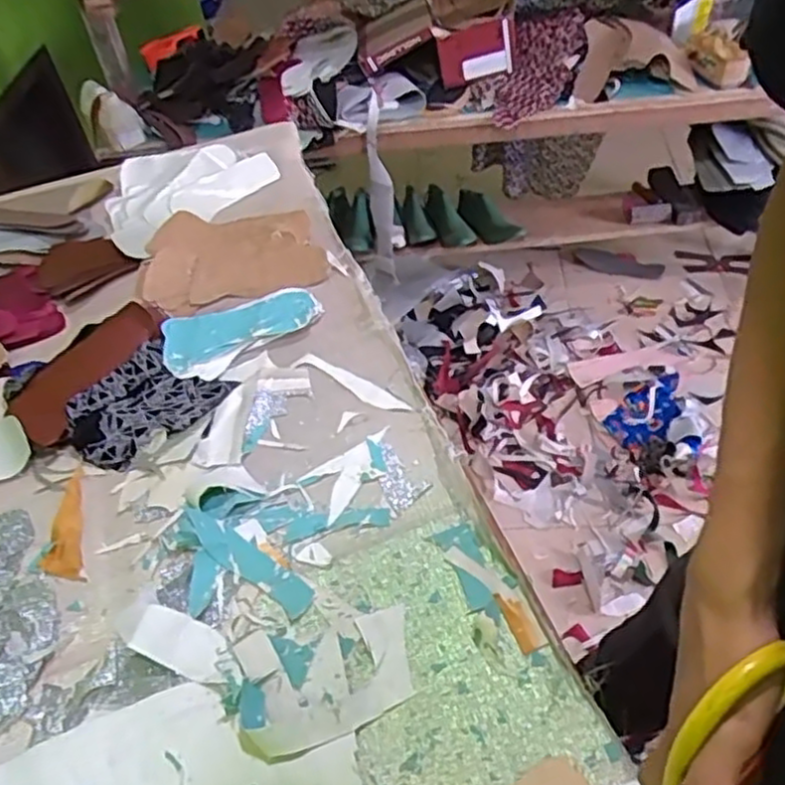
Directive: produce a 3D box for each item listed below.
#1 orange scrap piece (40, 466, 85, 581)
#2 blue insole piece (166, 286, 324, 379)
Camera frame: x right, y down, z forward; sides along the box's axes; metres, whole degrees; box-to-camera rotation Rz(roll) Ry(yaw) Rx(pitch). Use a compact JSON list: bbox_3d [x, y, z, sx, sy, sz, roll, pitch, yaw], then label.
[{"bbox_3d":[-0.303,0.123,0.671,0.034,0.006,0.119,-13,48,-10],"label":"orange scrap piece"},{"bbox_3d":[-0.170,-0.076,0.817,0.179,0.019,0.071,-24,51,-19],"label":"blue insole piece"}]

